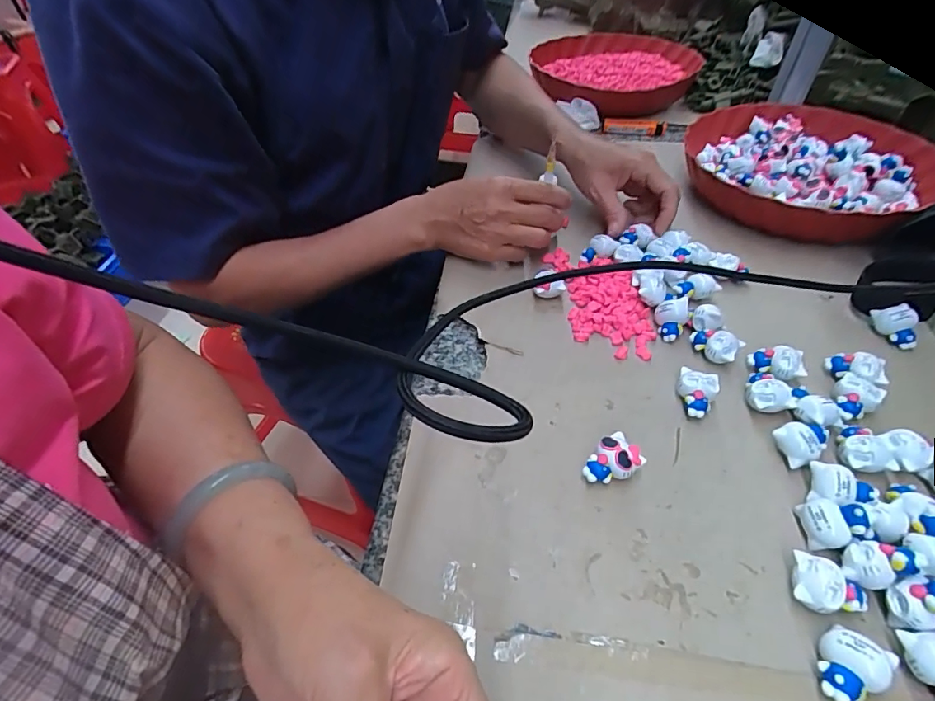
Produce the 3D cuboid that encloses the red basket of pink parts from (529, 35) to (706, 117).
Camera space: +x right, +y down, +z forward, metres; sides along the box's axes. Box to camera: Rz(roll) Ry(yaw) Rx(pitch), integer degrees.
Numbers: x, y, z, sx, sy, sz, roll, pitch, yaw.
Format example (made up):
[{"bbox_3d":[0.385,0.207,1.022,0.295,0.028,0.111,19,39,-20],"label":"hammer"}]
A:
[{"bbox_3d":[0.205,-0.403,0.697,0.226,0.040,0.246,0,47,0],"label":"red basket of pink parts"}]

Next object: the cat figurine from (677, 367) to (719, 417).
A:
[{"bbox_3d":[0.155,0.029,0.328,0.025,0.017,0.030,24,52,21],"label":"cat figurine"}]

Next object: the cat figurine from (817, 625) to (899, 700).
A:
[{"bbox_3d":[0.173,0.143,0.218,0.034,0.018,0.025,-32,55,-25],"label":"cat figurine"}]

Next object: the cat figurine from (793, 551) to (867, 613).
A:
[{"bbox_3d":[0.182,0.121,0.242,0.033,0.019,0.024,14,49,13],"label":"cat figurine"}]

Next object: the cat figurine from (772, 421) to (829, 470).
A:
[{"bbox_3d":[0.210,0.057,0.301,0.030,0.022,0.022,-19,50,-16],"label":"cat figurine"}]

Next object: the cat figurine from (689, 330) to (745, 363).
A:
[{"bbox_3d":[0.181,-0.005,0.353,0.034,0.015,0.020,31,55,26],"label":"cat figurine"}]

